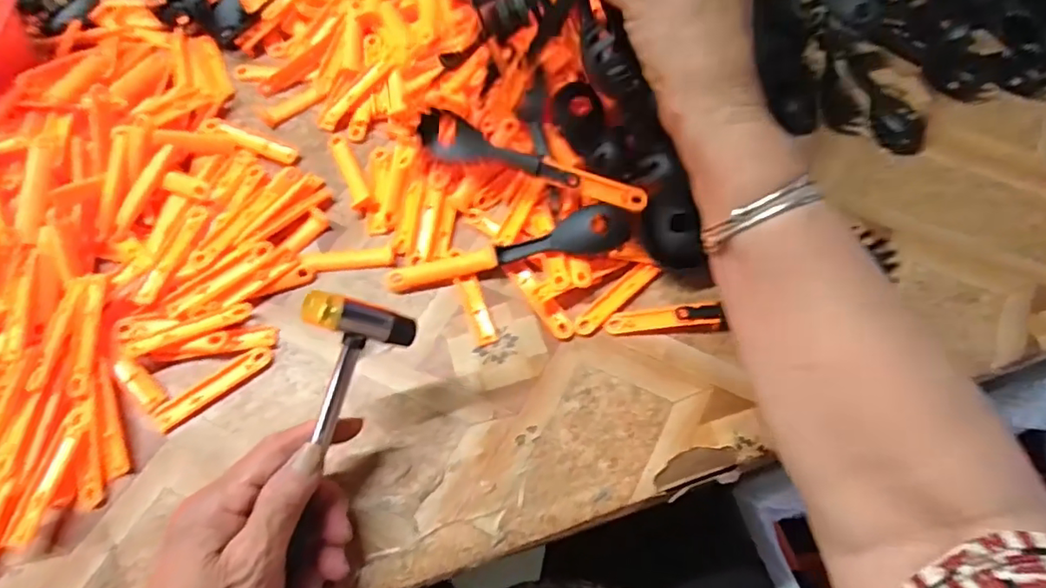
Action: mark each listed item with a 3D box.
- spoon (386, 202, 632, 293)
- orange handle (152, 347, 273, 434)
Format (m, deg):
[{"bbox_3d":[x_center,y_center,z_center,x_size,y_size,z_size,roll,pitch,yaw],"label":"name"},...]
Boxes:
[{"bbox_3d":[-0.010,-0.033,0.392,0.167,0.030,0.032,-9,66,-6],"label":"spoon"},{"bbox_3d":[-0.199,0.059,0.361,0.077,0.006,0.017,-36,72,-17],"label":"orange handle"}]

